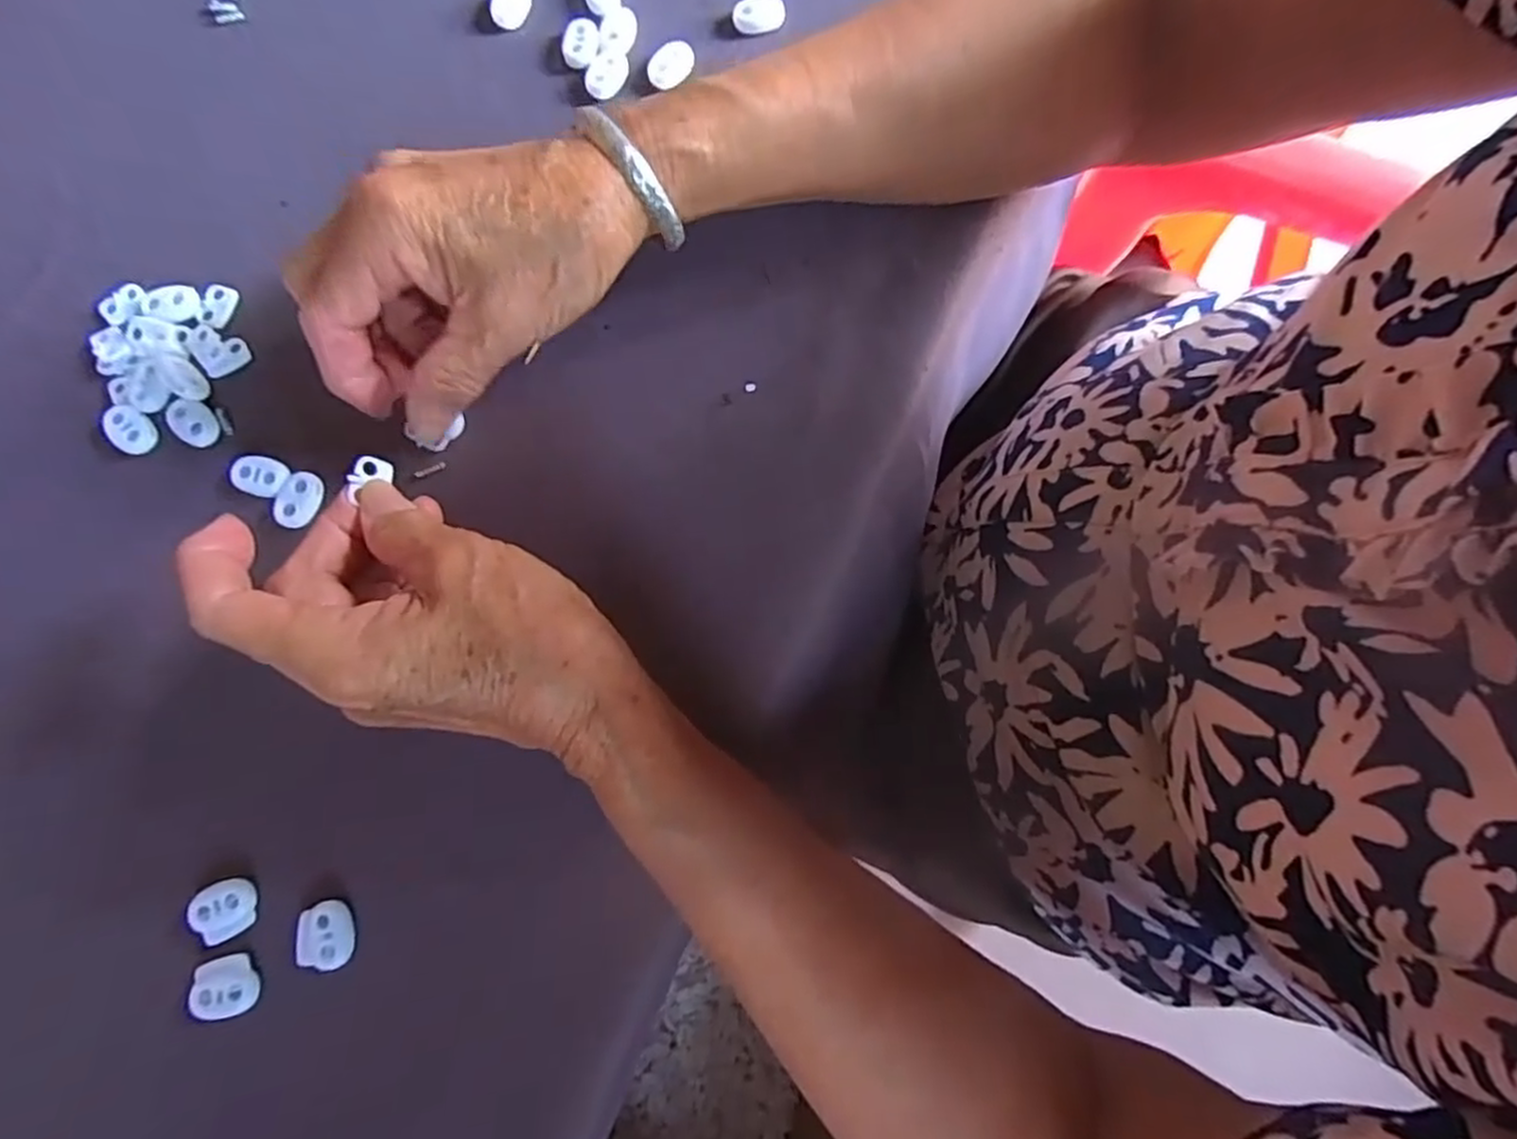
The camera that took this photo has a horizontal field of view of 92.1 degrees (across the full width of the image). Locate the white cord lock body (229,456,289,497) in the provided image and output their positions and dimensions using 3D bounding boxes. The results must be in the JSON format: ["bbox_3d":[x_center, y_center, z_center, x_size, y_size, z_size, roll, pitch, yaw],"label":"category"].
[{"bbox_3d":[-0.198,-0.037,0.289,0.023,0.004,0.015,15,80,3],"label":"white cord lock body"}]

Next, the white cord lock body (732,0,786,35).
[{"bbox_3d":[0.000,-0.250,0.327,0.023,0.007,0.015,-6,80,-1],"label":"white cord lock body"}]

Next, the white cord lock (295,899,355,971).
[{"bbox_3d":[-0.154,0.130,0.260,0.020,0.004,0.022,1,80,0],"label":"white cord lock"}]

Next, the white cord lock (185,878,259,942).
[{"bbox_3d":[-0.191,0.121,0.260,0.023,0.004,0.019,-25,81,-4],"label":"white cord lock"}]

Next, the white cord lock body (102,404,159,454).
[{"bbox_3d":[-0.252,-0.056,0.293,0.022,0.004,0.016,41,82,7],"label":"white cord lock body"}]

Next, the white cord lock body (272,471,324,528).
[{"bbox_3d":[-0.181,-0.028,0.286,0.016,0.004,0.022,27,81,5],"label":"white cord lock body"}]

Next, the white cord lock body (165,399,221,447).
[{"bbox_3d":[-0.228,-0.059,0.292,0.023,0.004,0.016,39,82,6],"label":"white cord lock body"}]

